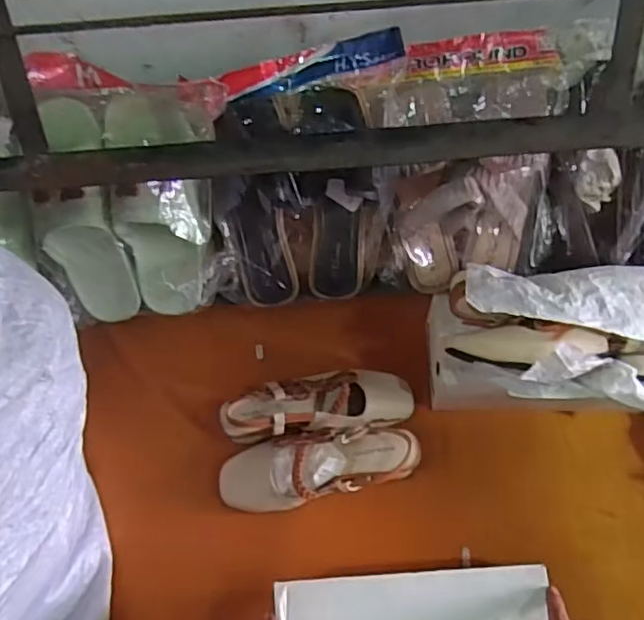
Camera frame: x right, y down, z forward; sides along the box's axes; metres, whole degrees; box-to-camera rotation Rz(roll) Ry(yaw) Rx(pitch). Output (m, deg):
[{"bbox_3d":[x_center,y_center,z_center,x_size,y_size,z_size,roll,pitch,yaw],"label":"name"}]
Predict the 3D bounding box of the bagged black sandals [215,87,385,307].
[{"bbox_3d":[-0.024,-0.116,0.661,0.173,0.236,0.080,-8,26,0],"label":"bagged black sandals"}]

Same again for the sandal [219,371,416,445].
[{"bbox_3d":[-0.002,0.112,0.723,0.223,0.058,0.085,-2,61,2],"label":"sandal"}]

